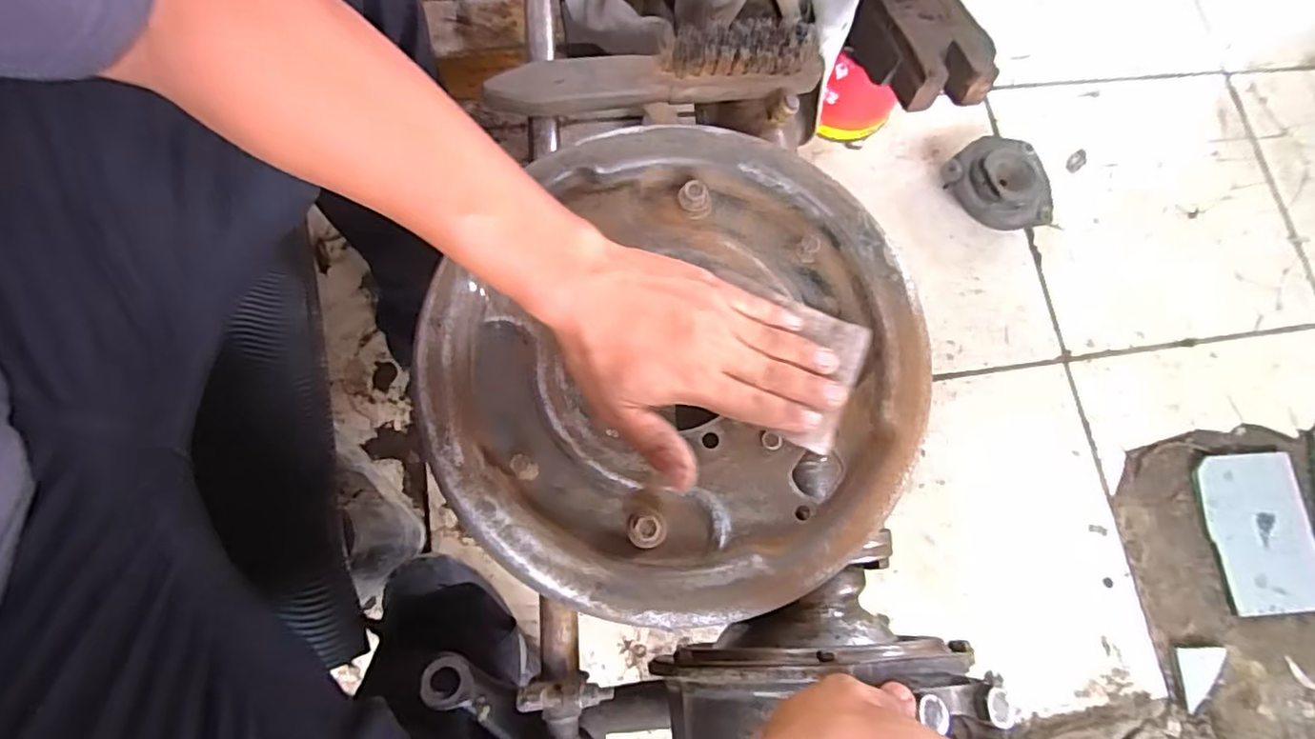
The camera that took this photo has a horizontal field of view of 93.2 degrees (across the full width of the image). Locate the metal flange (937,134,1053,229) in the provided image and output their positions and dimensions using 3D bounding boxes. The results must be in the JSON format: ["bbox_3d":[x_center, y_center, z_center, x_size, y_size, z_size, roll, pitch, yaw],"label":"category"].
[{"bbox_3d":[0.462,-0.246,0.826,0.123,0.051,0.142,-38,82,-10],"label":"metal flange"}]

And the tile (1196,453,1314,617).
[{"bbox_3d":[0.731,0.196,0.751,0.126,0.014,0.183,-4,78,-2],"label":"tile"}]

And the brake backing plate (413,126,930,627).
[{"bbox_3d":[0.013,-0.007,0.373,0.273,0.030,0.293,0,77,-1],"label":"brake backing plate"}]

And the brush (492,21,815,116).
[{"bbox_3d":[0.003,-0.205,0.430,0.229,0.048,0.033,-10,78,-8],"label":"brush"}]

